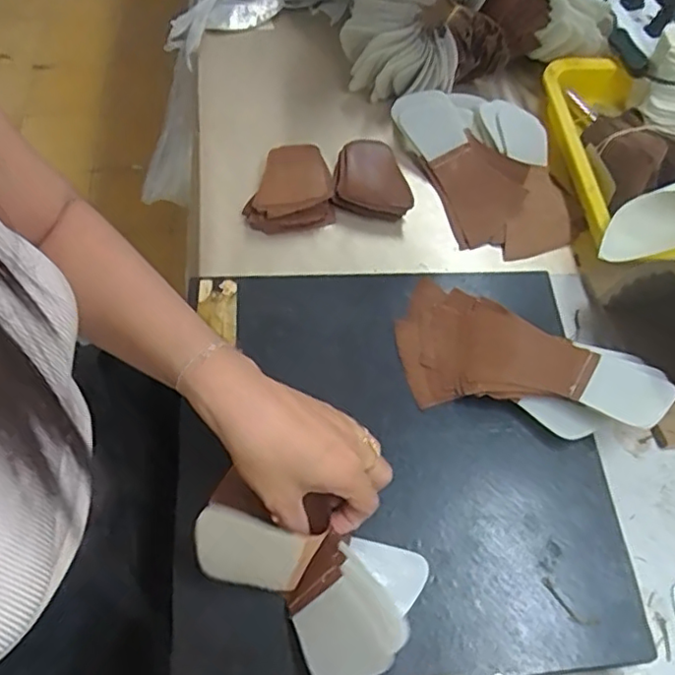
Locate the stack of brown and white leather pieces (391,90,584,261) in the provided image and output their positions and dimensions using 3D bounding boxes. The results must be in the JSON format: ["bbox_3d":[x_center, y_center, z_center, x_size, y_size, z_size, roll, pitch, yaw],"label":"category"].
[{"bbox_3d":[0.150,-0.165,0.584,0.124,0.041,0.184,-19,65,-13],"label":"stack of brown and white leather pieces"}]

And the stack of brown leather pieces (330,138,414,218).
[{"bbox_3d":[0.036,-0.151,0.581,0.071,0.025,0.078,10,62,2],"label":"stack of brown leather pieces"}]

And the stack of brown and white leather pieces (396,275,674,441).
[{"bbox_3d":[0.136,0.024,0.457,0.197,0.031,0.099,29,64,12],"label":"stack of brown and white leather pieces"}]

